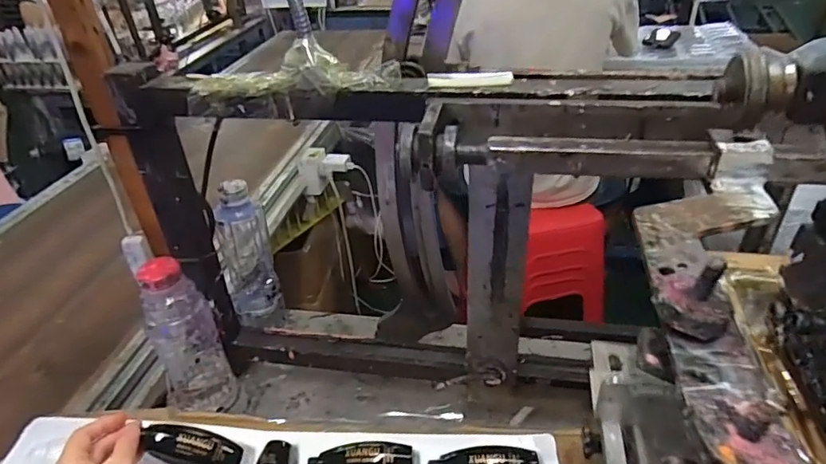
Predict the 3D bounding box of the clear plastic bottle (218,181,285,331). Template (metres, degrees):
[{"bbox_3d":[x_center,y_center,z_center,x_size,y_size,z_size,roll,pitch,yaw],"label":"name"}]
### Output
[{"bbox_3d":[-0.193,0.029,0.605,0.058,0.183,0.052,-16,37,-17],"label":"clear plastic bottle"}]

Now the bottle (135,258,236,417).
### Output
[{"bbox_3d":[-0.242,0.115,0.551,0.067,0.189,0.062,-22,39,-25],"label":"bottle"}]

